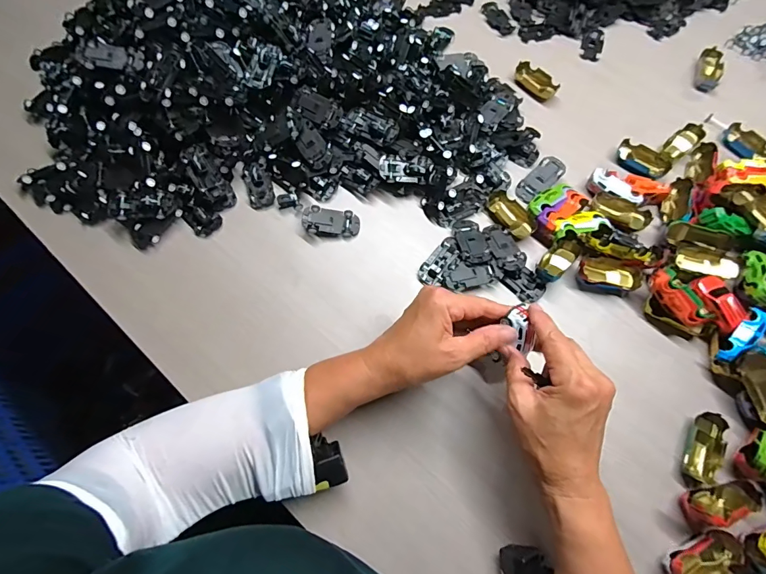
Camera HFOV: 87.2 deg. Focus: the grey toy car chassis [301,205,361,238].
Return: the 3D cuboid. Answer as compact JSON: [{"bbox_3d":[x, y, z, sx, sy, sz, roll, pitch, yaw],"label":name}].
[{"bbox_3d":[-0.059,-0.075,0.466,0.064,0.016,0.032,1,69,0],"label":"grey toy car chassis"}]

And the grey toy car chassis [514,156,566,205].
[{"bbox_3d":[0.190,-0.130,0.487,0.068,0.014,0.030,-42,75,-15],"label":"grey toy car chassis"}]

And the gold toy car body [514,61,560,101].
[{"bbox_3d":[0.210,-0.283,0.552,0.062,0.016,0.034,36,73,12],"label":"gold toy car body"}]

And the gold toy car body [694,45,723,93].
[{"bbox_3d":[0.457,-0.304,0.562,0.032,0.013,0.061,13,82,4],"label":"gold toy car body"}]

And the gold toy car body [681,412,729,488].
[{"bbox_3d":[0.307,0.155,0.384,0.032,0.015,0.069,19,70,7],"label":"gold toy car body"}]

